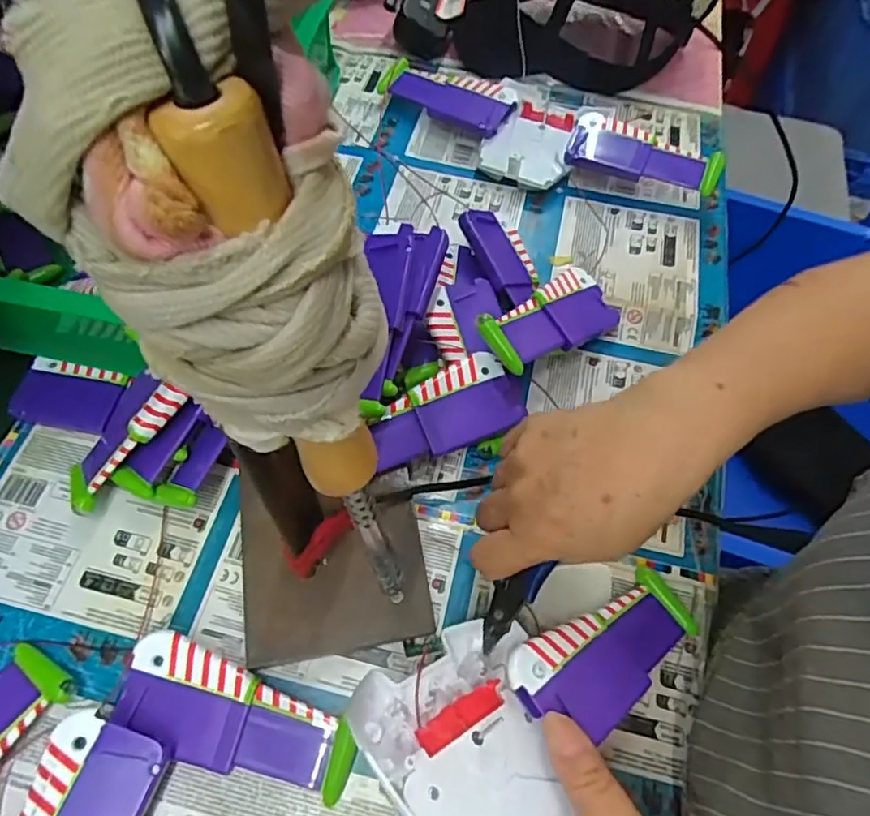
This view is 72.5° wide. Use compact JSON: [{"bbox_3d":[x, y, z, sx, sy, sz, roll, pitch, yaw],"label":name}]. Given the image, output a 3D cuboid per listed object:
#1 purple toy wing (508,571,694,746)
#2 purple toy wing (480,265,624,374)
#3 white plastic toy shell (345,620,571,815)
[{"bbox_3d":[0.092,0.125,0.306,0.120,0.011,0.049,-13,62,-36],"label":"purple toy wing"},{"bbox_3d":[0.079,-0.060,0.400,0.118,0.015,0.049,-29,67,-35],"label":"purple toy wing"},{"bbox_3d":[0.022,0.157,0.264,0.096,0.038,0.106,-13,47,-42],"label":"white plastic toy shell"}]

